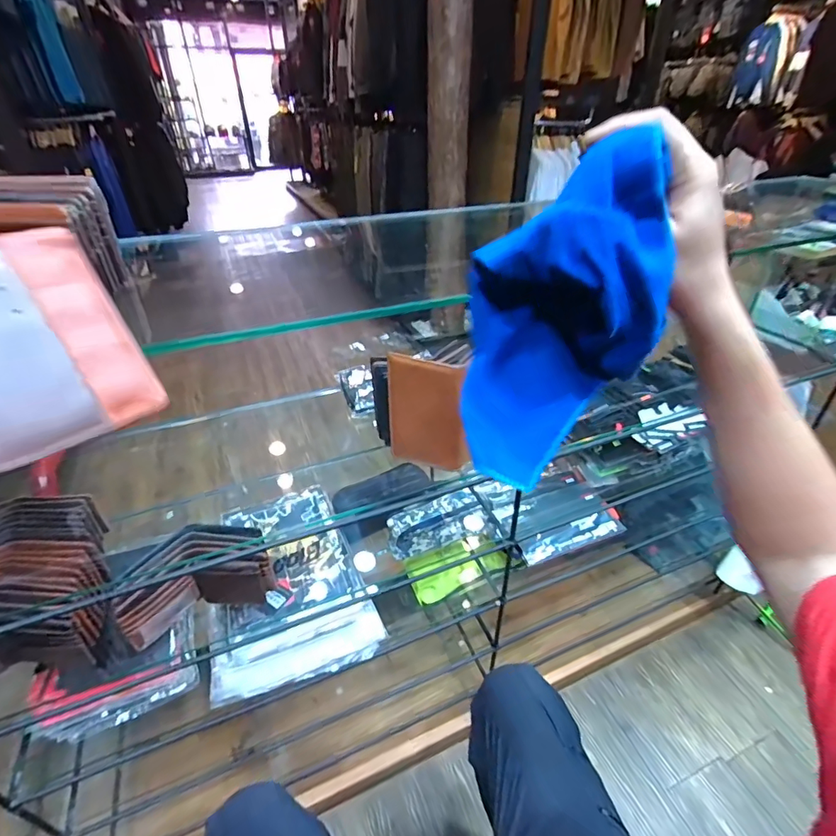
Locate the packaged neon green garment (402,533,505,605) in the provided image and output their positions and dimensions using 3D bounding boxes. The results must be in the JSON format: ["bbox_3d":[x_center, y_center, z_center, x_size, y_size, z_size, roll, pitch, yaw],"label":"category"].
[{"bbox_3d":[0.089,0.349,1.091,0.229,0.025,0.123,-25,38,-1],"label":"packaged neon green garment"}]

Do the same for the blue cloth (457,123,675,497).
[{"bbox_3d":[0.103,-0.075,0.332,0.123,0.208,0.123,-1,35,-1],"label":"blue cloth"}]

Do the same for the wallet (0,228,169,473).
[{"bbox_3d":[-0.201,-0.040,0.236,0.005,0.112,0.090,-17,11,46],"label":"wallet"}]

